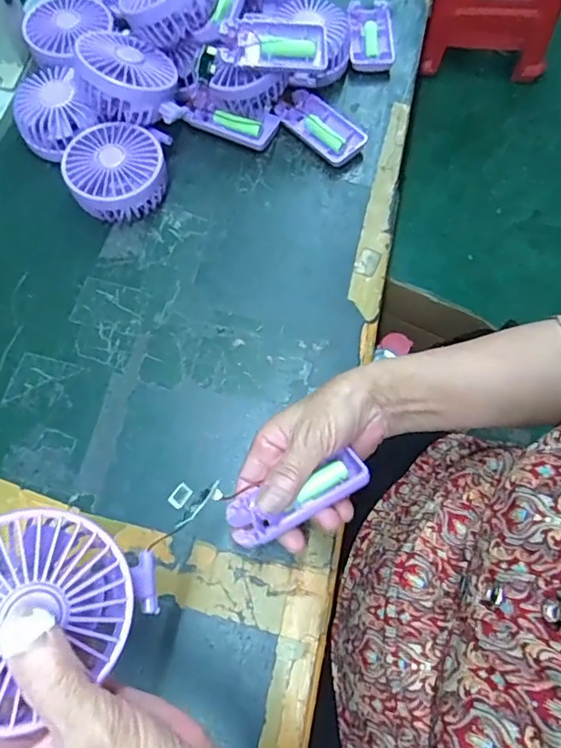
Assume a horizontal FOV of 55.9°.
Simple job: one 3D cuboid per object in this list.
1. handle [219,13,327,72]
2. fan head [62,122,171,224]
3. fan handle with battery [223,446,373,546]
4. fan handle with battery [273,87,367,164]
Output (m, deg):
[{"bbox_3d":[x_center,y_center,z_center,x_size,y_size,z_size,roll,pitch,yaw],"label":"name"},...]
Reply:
[{"bbox_3d":[-0.006,-0.291,0.466,0.091,0.021,0.044,4,69,2],"label":"handle"},{"bbox_3d":[-0.145,-0.179,0.477,0.083,0.044,0.085,0,69,0],"label":"fan head"},{"bbox_3d":[0.011,0.081,0.342,0.095,0.027,0.030,-25,70,1],"label":"fan handle with battery"},{"bbox_3d":[0.042,-0.241,0.517,0.045,0.018,0.088,-42,74,-15],"label":"fan handle with battery"}]

